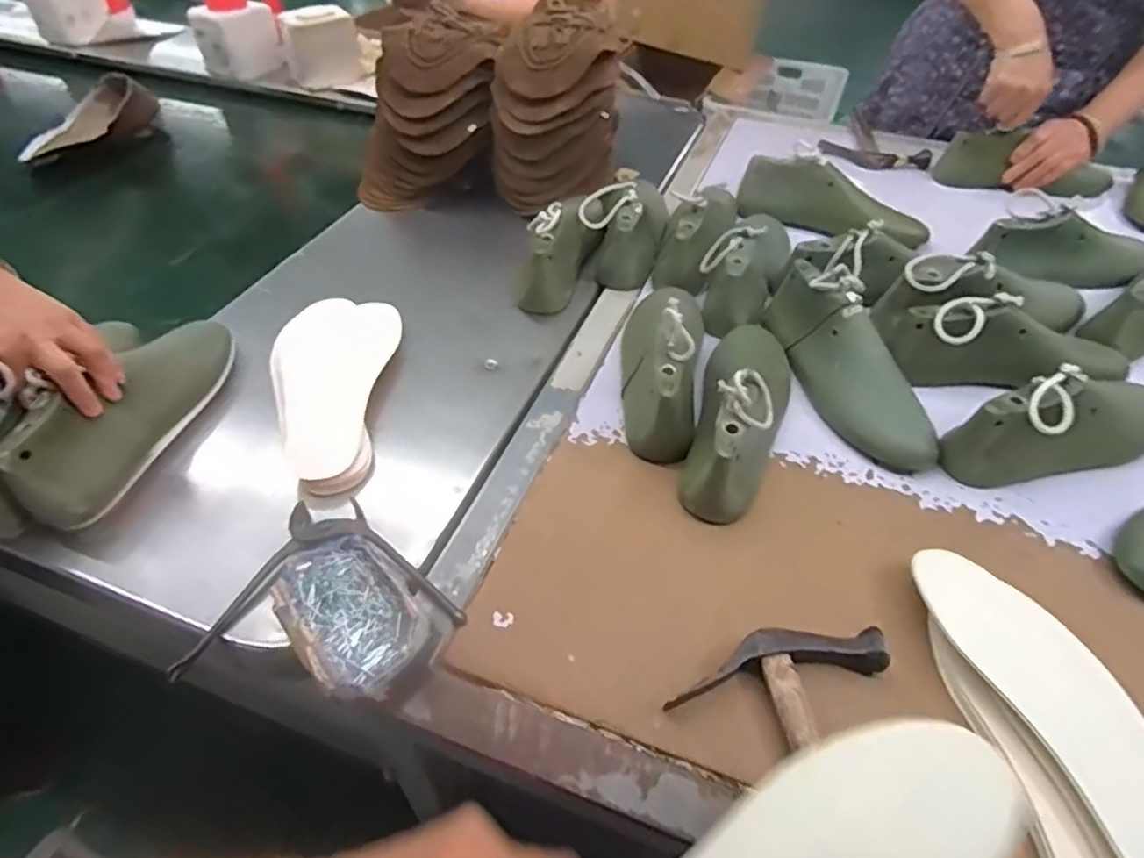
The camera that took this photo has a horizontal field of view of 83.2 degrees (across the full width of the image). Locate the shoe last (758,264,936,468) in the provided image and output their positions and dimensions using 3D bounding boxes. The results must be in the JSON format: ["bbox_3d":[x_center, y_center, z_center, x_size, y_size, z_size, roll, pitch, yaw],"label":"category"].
[{"bbox_3d":[0.274,-0.072,0.644,0.071,0.089,0.249,-14,48,-14],"label":"shoe last"}]

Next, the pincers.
[{"bbox_3d":[-0.196,0.109,0.511,0.202,0.018,0.143,-9,46,-10],"label":"pincers"}]

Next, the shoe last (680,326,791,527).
[{"bbox_3d":[0.161,-0.034,0.595,0.079,0.097,0.242,15,47,13],"label":"shoe last"}]

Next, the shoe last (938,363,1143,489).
[{"bbox_3d":[0.451,-0.009,0.576,0.237,0.096,0.066,-14,48,-15],"label":"shoe last"}]

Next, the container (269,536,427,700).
[{"bbox_3d":[-0.163,0.132,0.472,0.078,0.033,0.131,-30,54,-27],"label":"container"}]

